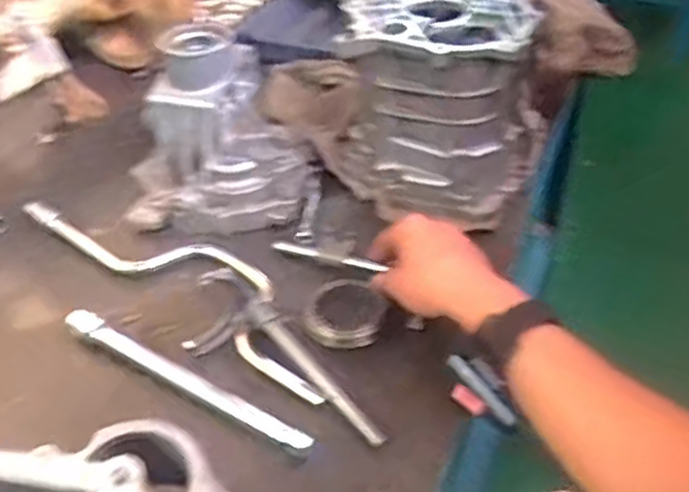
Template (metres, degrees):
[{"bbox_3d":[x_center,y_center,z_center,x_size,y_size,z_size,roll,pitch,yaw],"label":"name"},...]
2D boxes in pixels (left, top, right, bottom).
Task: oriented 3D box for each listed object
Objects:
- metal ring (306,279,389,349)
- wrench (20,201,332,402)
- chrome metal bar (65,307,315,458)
[{"bbox_3d":[0.003,0.059,0.653,0.070,0.023,0.078,1,40,3],"label":"metal ring"},{"bbox_3d":[-0.152,0.023,0.696,0.402,0.023,0.086,25,47,29],"label":"wrench"},{"bbox_3d":[-0.134,0.109,0.596,0.258,0.021,0.019,21,45,25],"label":"chrome metal bar"}]

